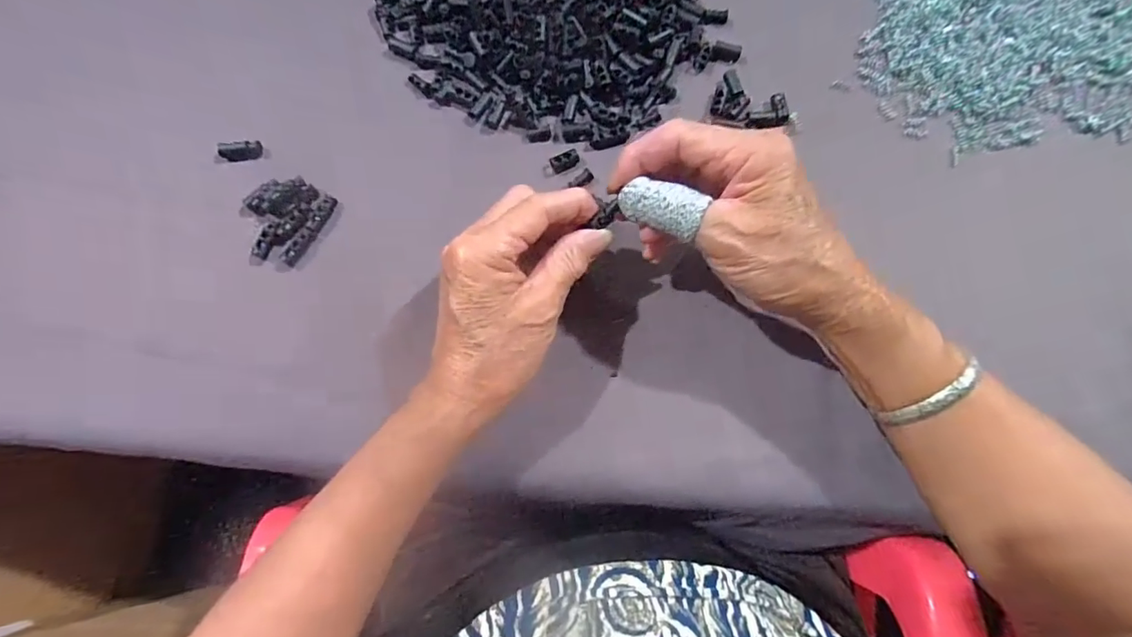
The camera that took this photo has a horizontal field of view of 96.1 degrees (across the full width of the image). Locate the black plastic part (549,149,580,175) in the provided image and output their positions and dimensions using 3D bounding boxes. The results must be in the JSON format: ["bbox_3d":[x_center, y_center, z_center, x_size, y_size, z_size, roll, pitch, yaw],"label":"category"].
[{"bbox_3d":[0.000,-0.100,0.325,0.018,0.009,0.009,-17,78,-6],"label":"black plastic part"}]

